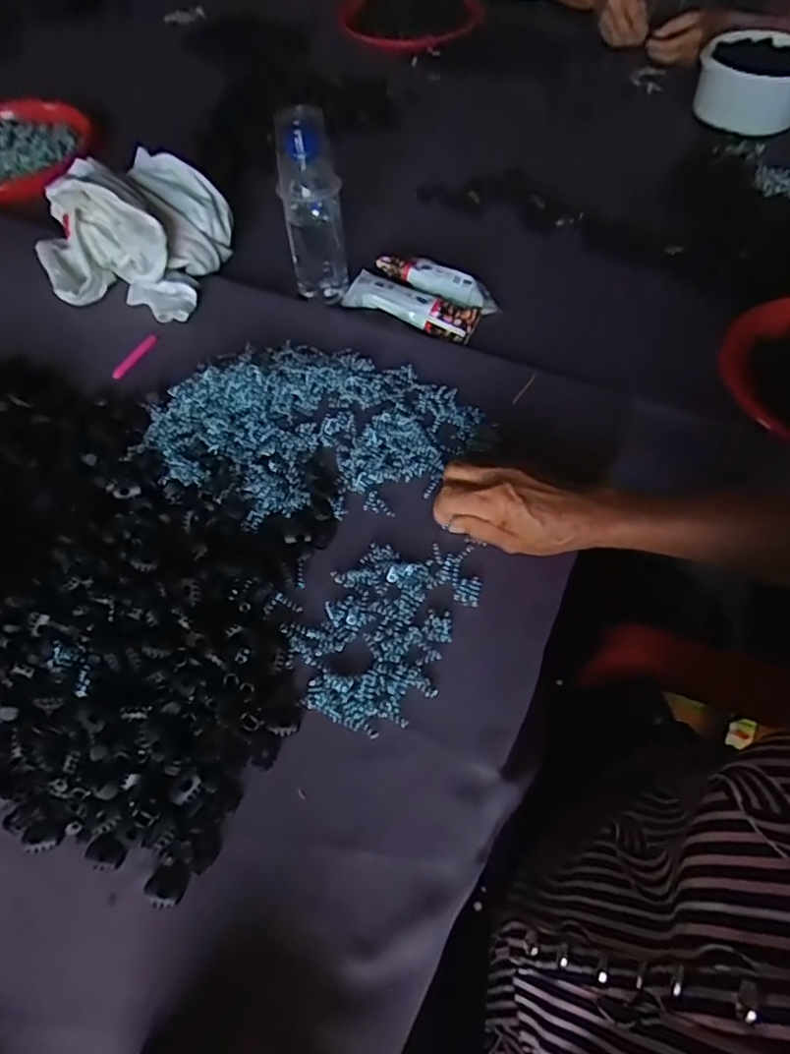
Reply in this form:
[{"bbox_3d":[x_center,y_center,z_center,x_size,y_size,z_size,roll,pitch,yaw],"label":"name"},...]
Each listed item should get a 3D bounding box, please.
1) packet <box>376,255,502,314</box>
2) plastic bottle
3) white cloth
[{"bbox_3d":[0.045,-0.271,0.672,0.149,0.024,0.035,36,65,22],"label":"packet"},{"bbox_3d":[-0.084,-0.328,0.624,0.062,0.163,0.051,-12,57,-6],"label":"plastic bottle"},{"bbox_3d":[-0.300,-0.328,0.670,0.197,0.095,0.194,9,58,8],"label":"white cloth"}]

